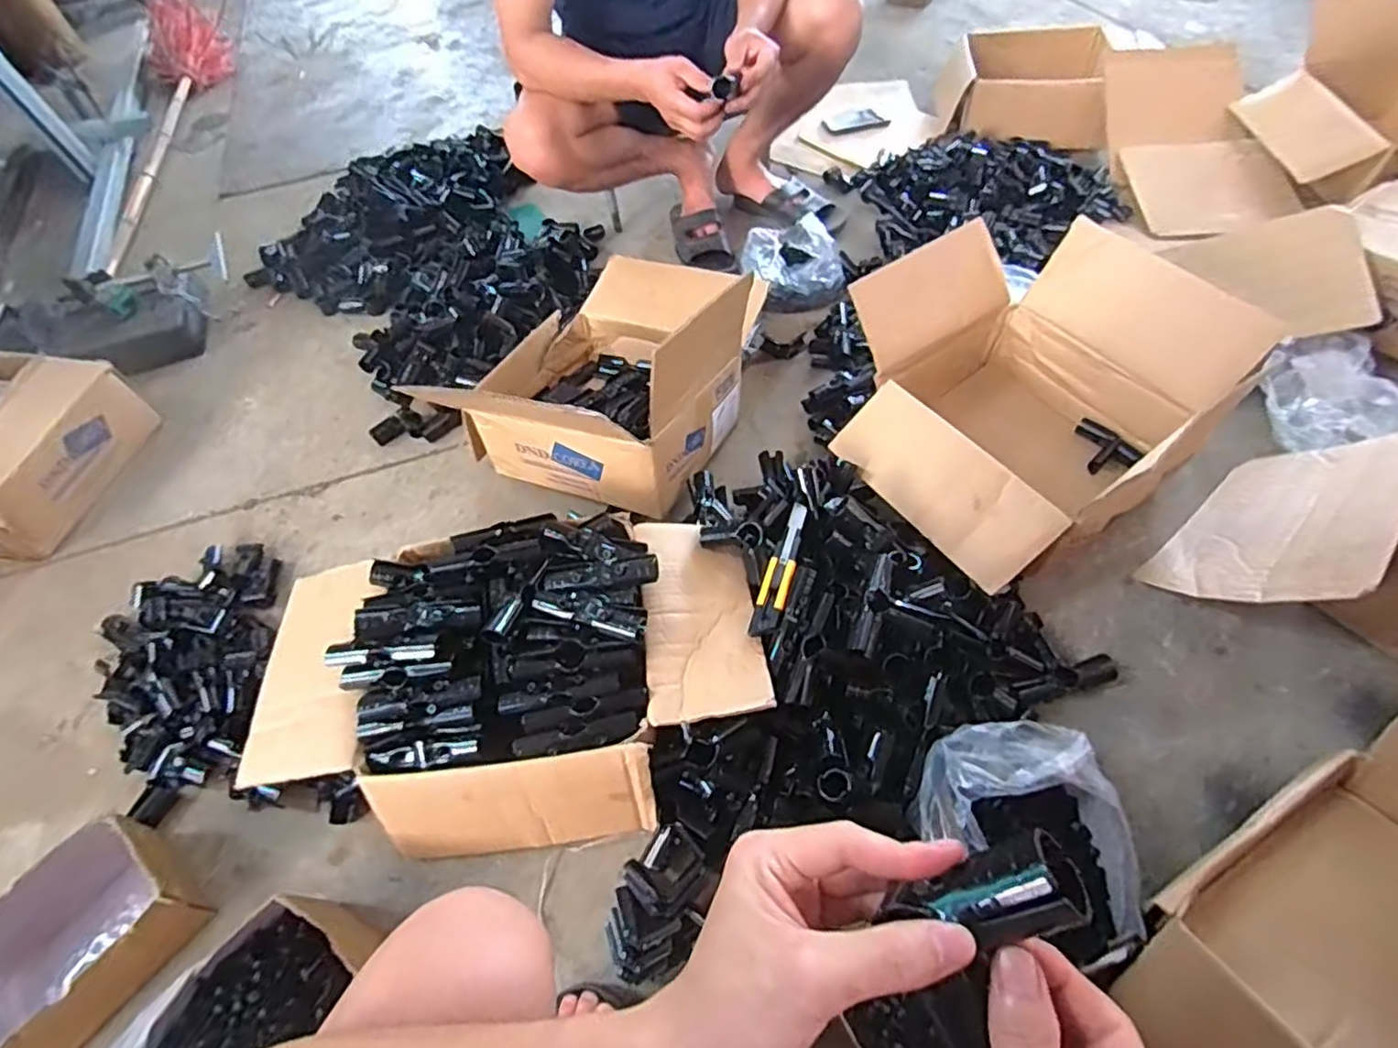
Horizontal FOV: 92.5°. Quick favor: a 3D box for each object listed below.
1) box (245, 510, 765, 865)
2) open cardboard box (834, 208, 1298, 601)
[{"bbox_3d":[-0.213,0.170,0.784,0.566,0.162,0.349,-8,55,0],"label":"box"},{"bbox_3d":[0.448,-0.182,0.968,0.481,0.252,0.426,-34,59,-18],"label":"open cardboard box"}]

